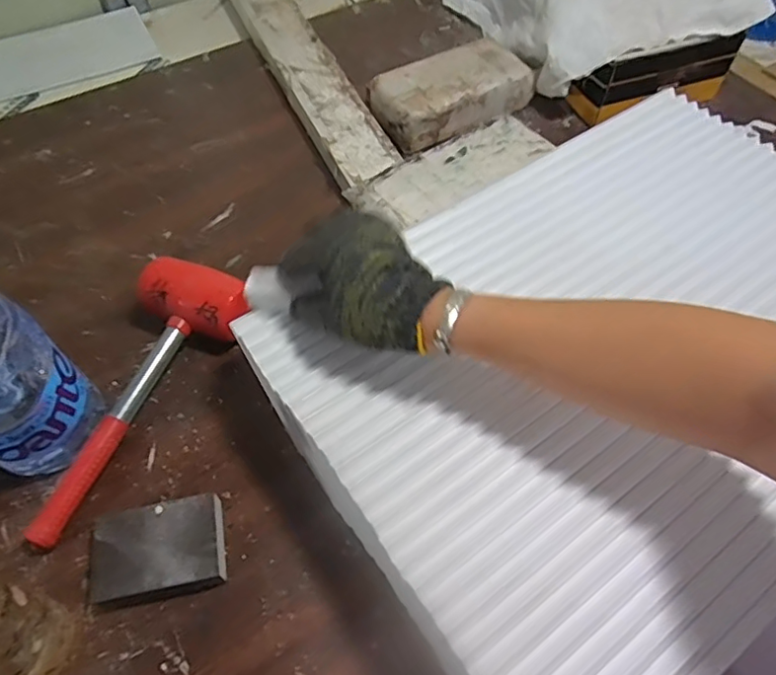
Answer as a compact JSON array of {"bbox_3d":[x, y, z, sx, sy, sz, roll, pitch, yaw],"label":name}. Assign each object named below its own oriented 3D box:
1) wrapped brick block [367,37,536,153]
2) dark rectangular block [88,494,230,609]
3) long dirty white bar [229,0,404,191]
[{"bbox_3d":[0.092,-0.339,0.791,0.214,0.068,0.120,-26,60,-14],"label":"wrapped brick block"},{"bbox_3d":[-0.192,0.181,0.476,0.105,0.030,0.072,-12,57,-6],"label":"dark rectangular block"},{"bbox_3d":[-0.150,-0.447,0.870,0.093,0.052,0.680,-21,59,-12],"label":"long dirty white bar"}]

